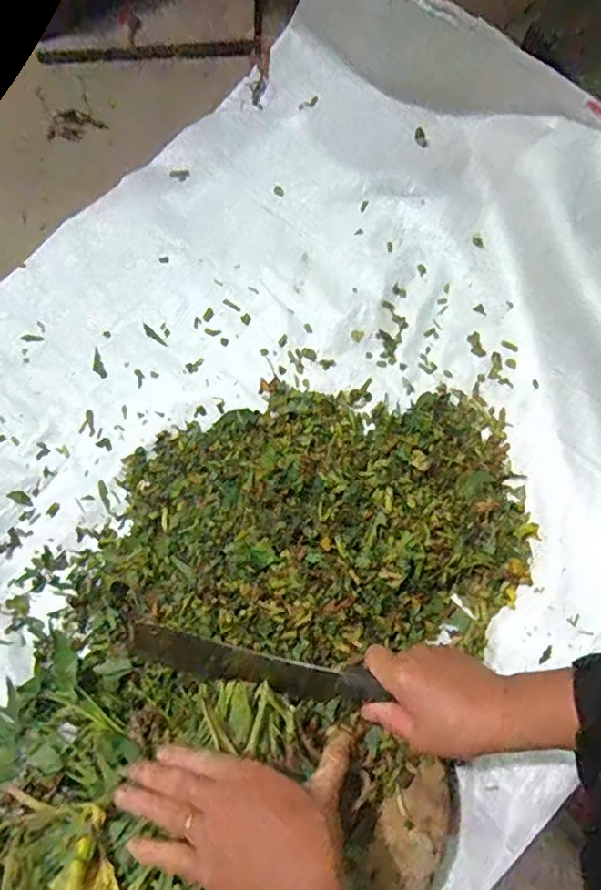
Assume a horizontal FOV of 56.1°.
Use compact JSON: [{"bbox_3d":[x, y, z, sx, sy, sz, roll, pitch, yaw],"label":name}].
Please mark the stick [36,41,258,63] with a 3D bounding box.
[{"bbox_3d":[-0.206,-0.531,0.764,0.294,0.018,0.024,1,74,1],"label":"stick"}]

